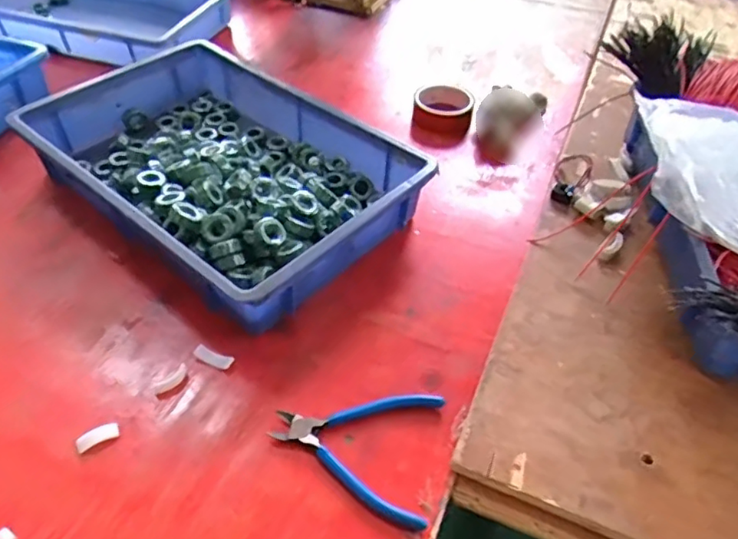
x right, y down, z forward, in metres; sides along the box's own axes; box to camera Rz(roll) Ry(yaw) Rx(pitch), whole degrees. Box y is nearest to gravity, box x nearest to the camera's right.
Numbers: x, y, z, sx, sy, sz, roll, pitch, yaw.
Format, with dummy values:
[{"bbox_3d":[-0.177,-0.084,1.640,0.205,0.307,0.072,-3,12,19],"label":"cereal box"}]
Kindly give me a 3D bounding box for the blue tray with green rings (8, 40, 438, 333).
[{"bbox_3d":[-0.180,-0.123,0.706,0.434,0.083,0.280,32,53,26],"label":"blue tray with green rings"}]

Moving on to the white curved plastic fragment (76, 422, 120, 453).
[{"bbox_3d":[-0.231,0.142,0.500,0.034,0.004,0.015,-23,51,-22],"label":"white curved plastic fragment"}]

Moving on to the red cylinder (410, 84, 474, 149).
[{"bbox_3d":[0.105,-0.226,0.861,0.088,0.044,0.103,10,47,7],"label":"red cylinder"}]

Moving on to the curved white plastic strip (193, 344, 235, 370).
[{"bbox_3d":[-0.149,0.083,0.562,0.042,0.007,0.016,23,50,19],"label":"curved white plastic strip"}]

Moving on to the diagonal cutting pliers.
[{"bbox_3d":[-0.013,0.151,0.503,0.138,0.014,0.115,8,46,6],"label":"diagonal cutting pliers"}]

